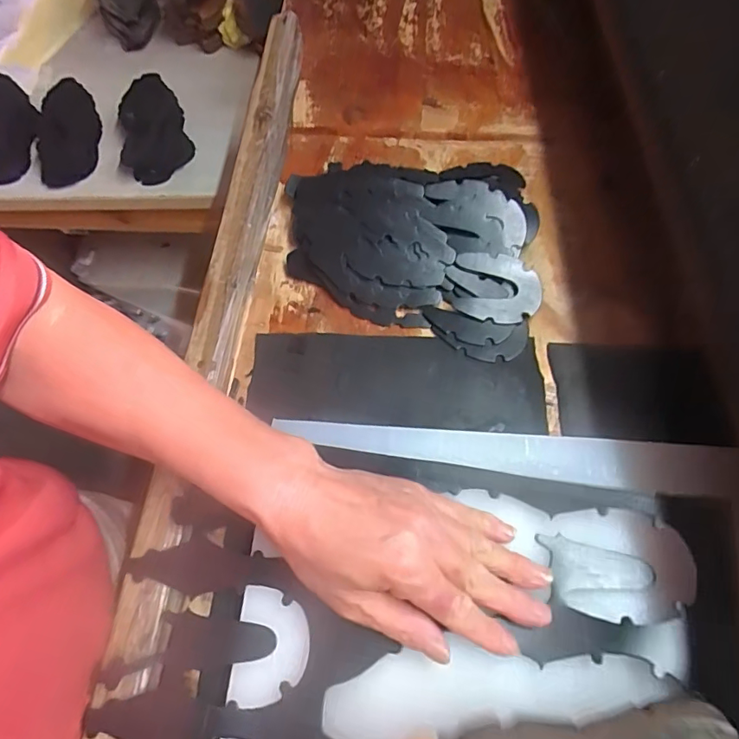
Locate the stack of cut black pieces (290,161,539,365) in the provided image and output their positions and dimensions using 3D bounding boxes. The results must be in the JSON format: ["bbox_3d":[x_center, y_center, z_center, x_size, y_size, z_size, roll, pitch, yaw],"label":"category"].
[{"bbox_3d":[0.038,-0.114,0.461,0.224,0.034,0.202,6,60,1],"label":"stack of cut black pieces"}]

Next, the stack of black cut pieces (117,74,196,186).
[{"bbox_3d":[-0.359,-0.410,0.850,0.107,0.046,0.229,-11,61,-8],"label":"stack of black cut pieces"}]

